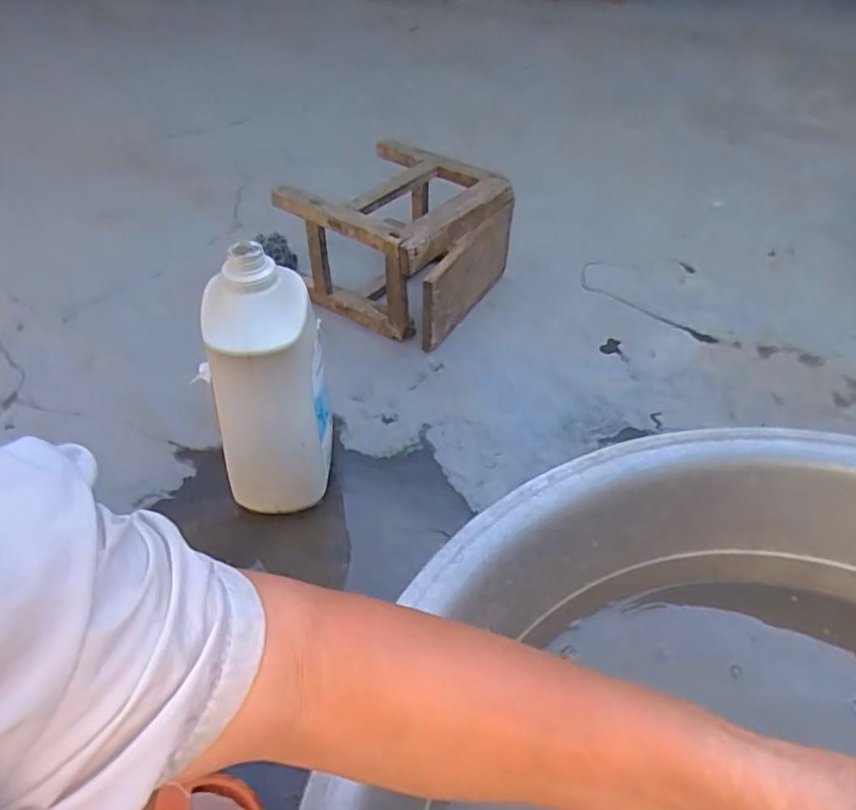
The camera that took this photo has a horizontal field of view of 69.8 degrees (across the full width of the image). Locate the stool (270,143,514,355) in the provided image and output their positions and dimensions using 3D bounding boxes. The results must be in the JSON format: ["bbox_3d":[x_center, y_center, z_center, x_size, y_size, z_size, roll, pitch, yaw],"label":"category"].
[{"bbox_3d":[-0.027,-0.280,1.054,0.273,0.212,0.295,28,49,27],"label":"stool"}]

